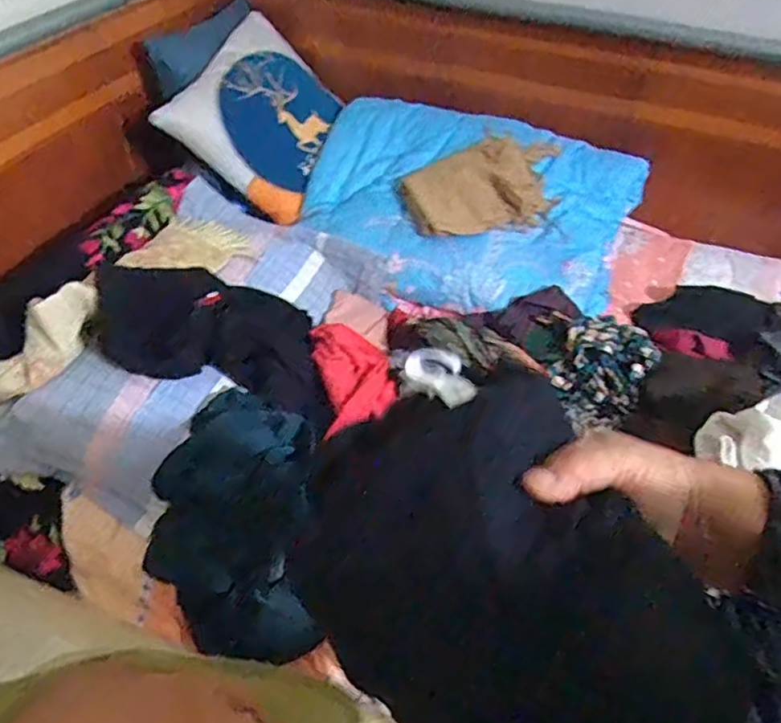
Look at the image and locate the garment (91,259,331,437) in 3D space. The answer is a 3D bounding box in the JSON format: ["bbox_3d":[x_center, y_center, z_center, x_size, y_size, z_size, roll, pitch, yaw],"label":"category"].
[{"bbox_3d":[-0.279,-0.053,1.018,0.404,0.107,0.226,16,61,-4],"label":"garment"}]

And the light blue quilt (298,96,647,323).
[{"bbox_3d":[0.144,-0.328,1.263,0.659,0.173,0.403,17,48,13],"label":"light blue quilt"}]

